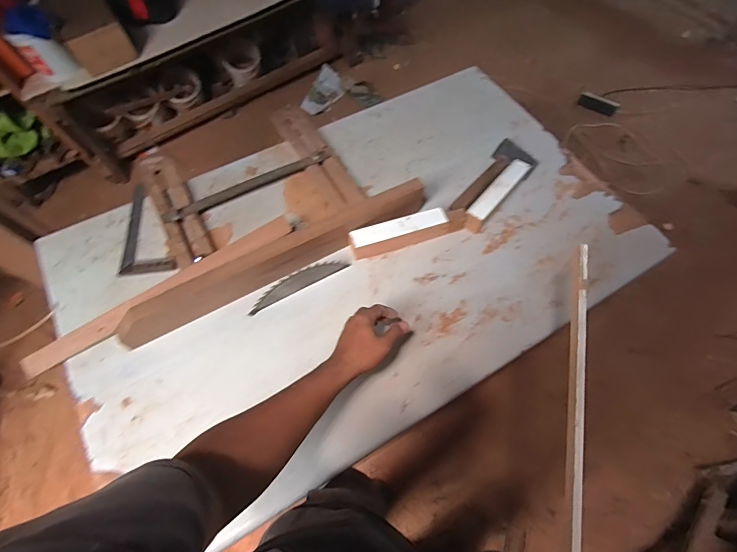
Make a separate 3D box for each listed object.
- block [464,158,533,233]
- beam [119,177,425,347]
[{"bbox_3d":[0.294,-0.187,0.903,0.050,0.061,0.215,37,67,15],"label":"block"},{"bbox_3d":[-0.168,-0.041,0.791,0.637,0.094,0.056,-27,66,-15],"label":"beam"}]

